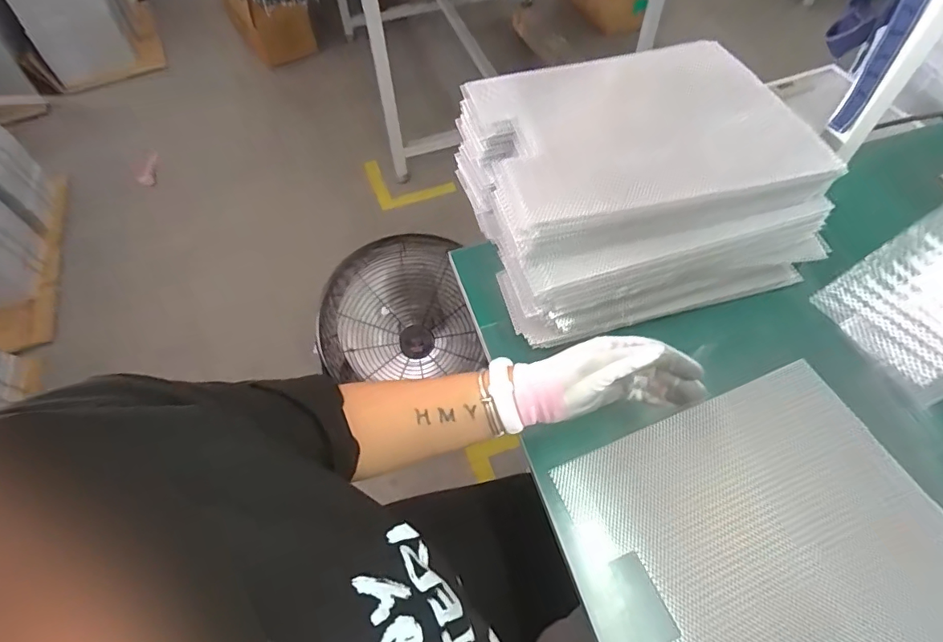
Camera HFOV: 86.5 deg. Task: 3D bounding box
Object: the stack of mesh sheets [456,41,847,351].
[{"bbox_3d":[0.191,-0.181,0.617,0.374,0.178,0.315,-13,57,-7],"label":"stack of mesh sheets"}]

